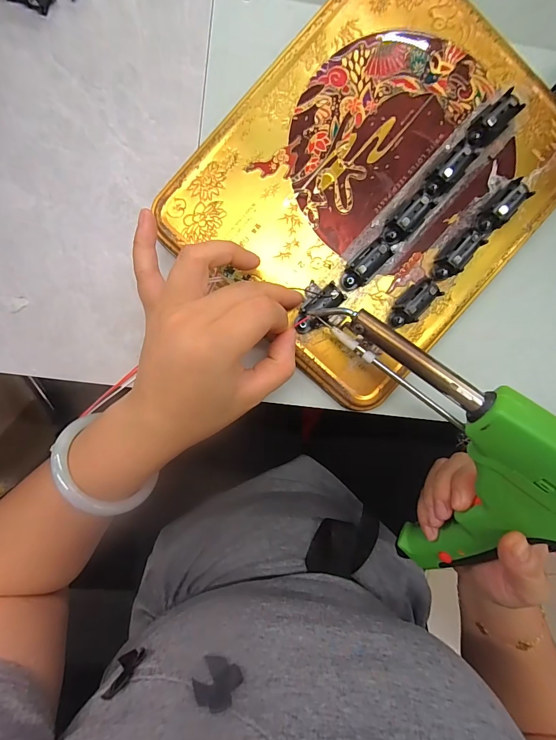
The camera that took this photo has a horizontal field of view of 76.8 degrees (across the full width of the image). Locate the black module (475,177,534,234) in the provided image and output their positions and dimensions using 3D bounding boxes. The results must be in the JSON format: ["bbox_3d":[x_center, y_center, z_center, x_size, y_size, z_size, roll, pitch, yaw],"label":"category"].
[{"bbox_3d":[0.142,-0.103,0.223,0.036,0.014,0.015,-41,95,-1],"label":"black module"}]

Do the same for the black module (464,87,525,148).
[{"bbox_3d":[0.133,-0.155,0.218,0.033,0.015,0.015,-44,95,-1],"label":"black module"}]

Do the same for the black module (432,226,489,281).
[{"bbox_3d":[0.114,-0.073,0.223,0.015,0.014,0.034,44,89,-5],"label":"black module"}]

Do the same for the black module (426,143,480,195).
[{"bbox_3d":[0.107,-0.124,0.218,0.034,0.014,0.012,-44,95,-1],"label":"black module"}]

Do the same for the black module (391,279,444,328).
[{"bbox_3d":[0.086,-0.042,0.222,0.032,0.015,0.017,-41,95,-1],"label":"black module"}]

